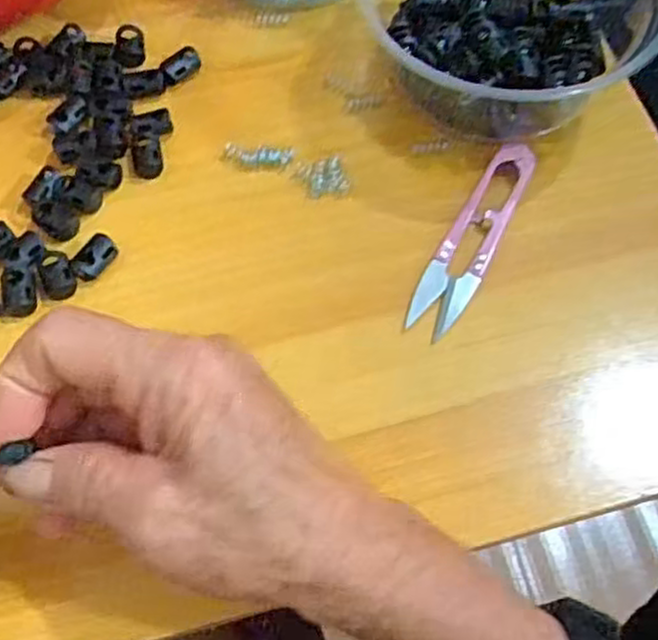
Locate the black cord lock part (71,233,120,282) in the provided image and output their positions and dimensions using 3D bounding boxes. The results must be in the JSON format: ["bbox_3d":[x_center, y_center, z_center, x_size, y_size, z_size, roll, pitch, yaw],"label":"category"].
[{"bbox_3d":[-0.101,-0.027,0.325,0.013,0.005,0.022,26,67,12],"label":"black cord lock part"}]

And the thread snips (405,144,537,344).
[{"bbox_3d":[0.064,-0.037,0.329,0.022,0.011,0.099,27,67,13],"label":"thread snips"}]

